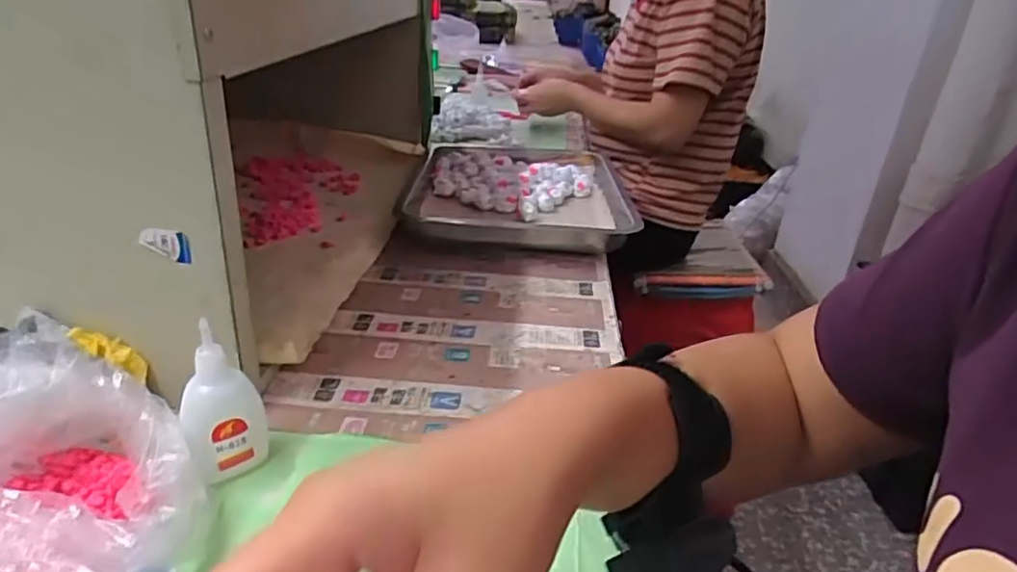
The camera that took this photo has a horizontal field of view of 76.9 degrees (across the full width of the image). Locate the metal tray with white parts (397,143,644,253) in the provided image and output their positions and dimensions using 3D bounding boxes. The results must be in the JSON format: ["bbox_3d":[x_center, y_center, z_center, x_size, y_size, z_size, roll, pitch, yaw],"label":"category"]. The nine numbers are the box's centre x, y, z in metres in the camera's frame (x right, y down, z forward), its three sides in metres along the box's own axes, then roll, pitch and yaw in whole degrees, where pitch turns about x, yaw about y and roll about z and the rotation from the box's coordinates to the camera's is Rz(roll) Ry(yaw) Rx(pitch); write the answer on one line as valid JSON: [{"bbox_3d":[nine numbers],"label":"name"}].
[{"bbox_3d":[0.012,-0.097,0.736,0.242,0.050,0.257,4,27,-2],"label":"metal tray with white parts"}]

